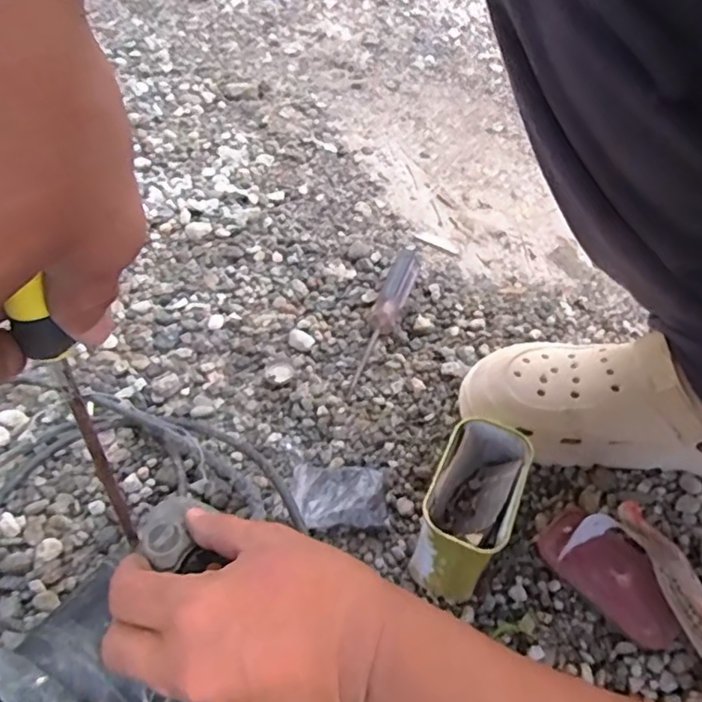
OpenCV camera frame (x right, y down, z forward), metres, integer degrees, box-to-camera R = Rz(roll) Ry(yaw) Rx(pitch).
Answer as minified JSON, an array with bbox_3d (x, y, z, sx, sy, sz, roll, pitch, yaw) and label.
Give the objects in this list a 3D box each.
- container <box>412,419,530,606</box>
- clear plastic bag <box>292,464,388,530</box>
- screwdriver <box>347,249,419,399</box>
[{"bbox_3d":[0.082,0.110,0.421,0.055,0.079,0.105,23,47,13],"label":"container"},{"bbox_3d":[-0.009,0.111,0.459,0.067,0.016,0.052,1,46,-8],"label":"clear plastic bag"},{"bbox_3d":[0.033,-0.035,0.590,0.031,0.033,0.185,17,46,7],"label":"screwdriver"}]

